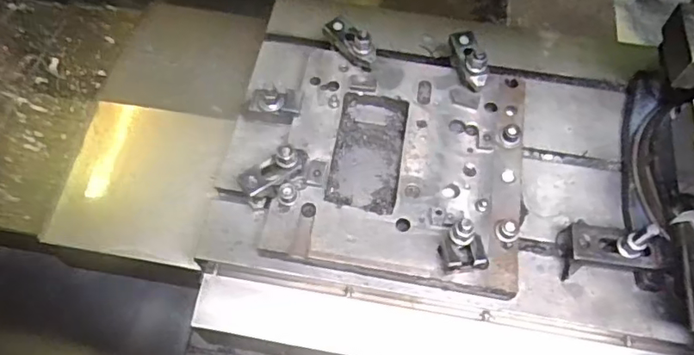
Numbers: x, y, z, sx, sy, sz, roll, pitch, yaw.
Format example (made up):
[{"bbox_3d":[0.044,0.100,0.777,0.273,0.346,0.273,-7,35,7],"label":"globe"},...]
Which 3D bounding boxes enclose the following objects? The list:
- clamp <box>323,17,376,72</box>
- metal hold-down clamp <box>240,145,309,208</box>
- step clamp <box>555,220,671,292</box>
[{"bbox_3d":[0.005,-0.210,0.851,0.034,0.059,0.098,-36,68,-18],"label":"clamp"},{"bbox_3d":[-0.099,0.005,0.753,0.102,0.078,0.062,-13,63,-7],"label":"metal hold-down clamp"},{"bbox_3d":[0.355,0.089,0.714,0.134,0.092,0.078,7,63,3],"label":"step clamp"}]

